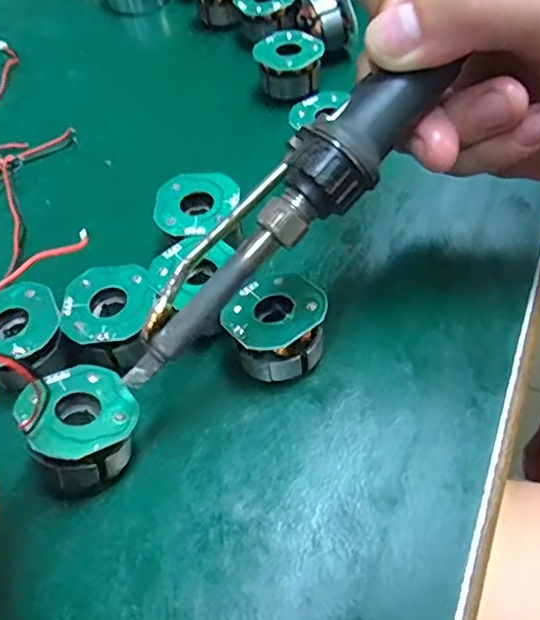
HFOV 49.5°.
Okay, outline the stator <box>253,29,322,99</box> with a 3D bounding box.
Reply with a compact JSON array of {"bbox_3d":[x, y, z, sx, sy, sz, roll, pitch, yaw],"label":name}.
[{"bbox_3d":[0.009,-0.114,0.278,0.030,0.022,0.035,3,54,7],"label":"stator"}]

